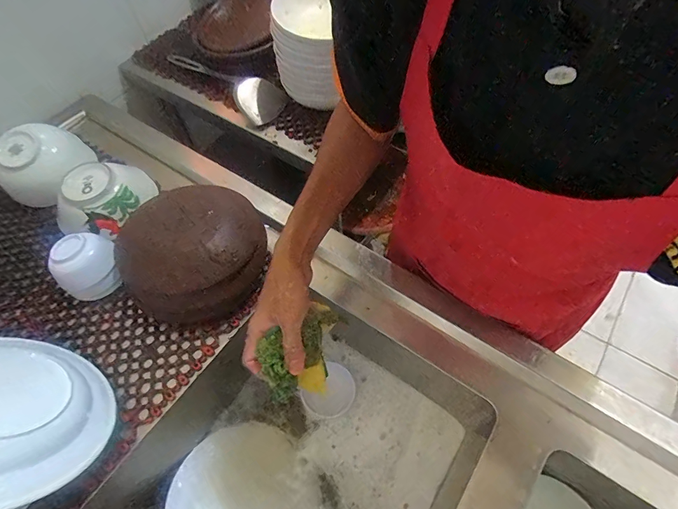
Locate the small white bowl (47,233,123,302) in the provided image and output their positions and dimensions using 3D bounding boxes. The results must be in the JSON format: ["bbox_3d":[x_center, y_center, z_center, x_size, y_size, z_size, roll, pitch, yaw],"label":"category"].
[{"bbox_3d":[-0.373,0.016,0.580,0.084,0.073,0.079,-1,59,2],"label":"small white bowl"}]

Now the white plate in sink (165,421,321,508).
[{"bbox_3d":[-0.149,0.378,0.597,0.207,0.030,0.217,-1,59,2],"label":"white plate in sink"}]

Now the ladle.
[{"bbox_3d":[-0.216,-0.333,0.761,0.224,0.042,0.084,27,62,-5],"label":"ladle"}]

